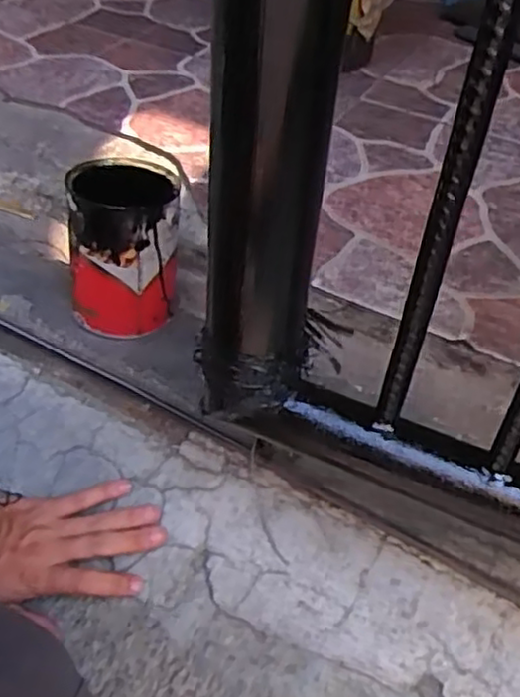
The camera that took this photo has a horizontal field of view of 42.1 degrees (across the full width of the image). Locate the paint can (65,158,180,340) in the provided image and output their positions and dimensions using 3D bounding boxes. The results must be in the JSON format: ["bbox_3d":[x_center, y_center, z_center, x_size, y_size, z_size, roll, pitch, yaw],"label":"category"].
[{"bbox_3d":[-0.125,-0.096,0.632,0.097,0.133,0.100,1,41,-5],"label":"paint can"}]

